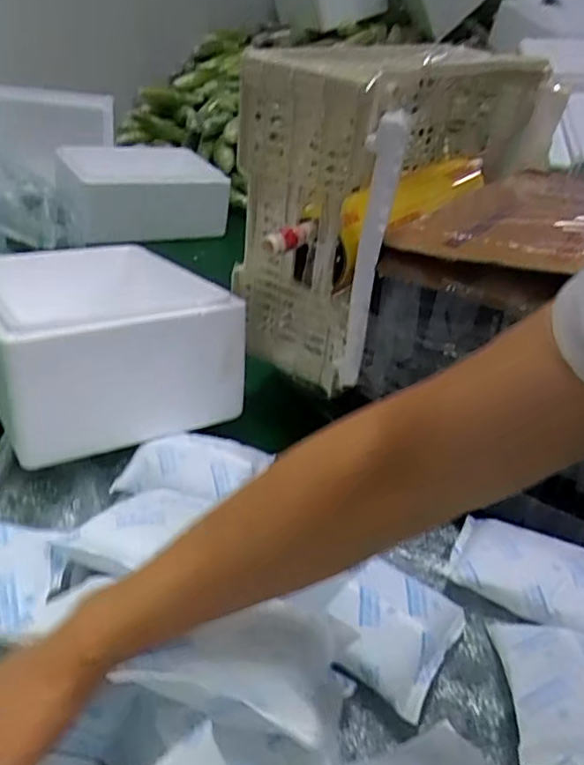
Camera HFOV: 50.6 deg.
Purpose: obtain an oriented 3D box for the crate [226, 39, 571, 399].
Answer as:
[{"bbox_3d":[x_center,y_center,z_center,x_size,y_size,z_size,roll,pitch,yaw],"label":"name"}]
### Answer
[{"bbox_3d":[0.164,-0.247,0.844,0.190,0.335,0.568,25,34,28],"label":"crate"}]

